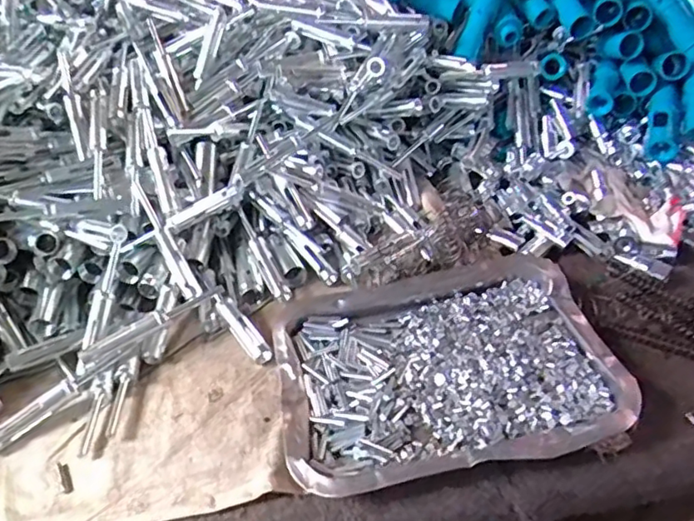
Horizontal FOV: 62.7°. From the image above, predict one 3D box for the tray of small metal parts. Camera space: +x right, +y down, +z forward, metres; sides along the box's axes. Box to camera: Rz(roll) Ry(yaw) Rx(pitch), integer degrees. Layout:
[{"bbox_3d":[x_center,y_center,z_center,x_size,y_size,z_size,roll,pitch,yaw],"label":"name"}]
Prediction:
[{"bbox_3d":[0.077,0.086,0.461,0.251,0.028,0.184,-11,41,-5],"label":"tray of small metal parts"}]

